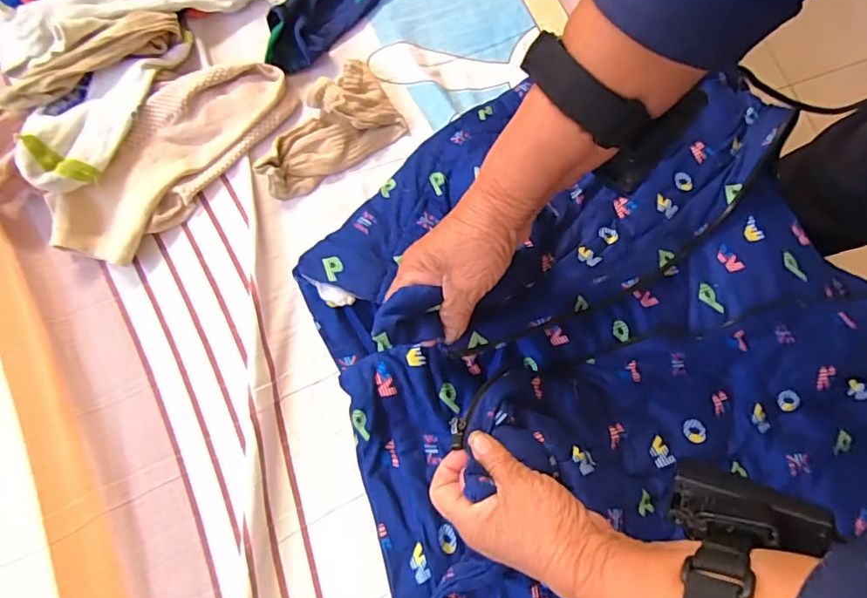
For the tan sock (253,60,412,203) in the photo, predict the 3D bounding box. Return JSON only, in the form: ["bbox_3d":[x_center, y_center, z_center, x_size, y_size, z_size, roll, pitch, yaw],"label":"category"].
[{"bbox_3d":[-0.096,-0.147,0.452,0.129,0.029,0.074,-35,80,-8],"label":"tan sock"}]

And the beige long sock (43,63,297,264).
[{"bbox_3d":[-0.218,-0.122,0.438,0.082,0.020,0.216,44,82,-7],"label":"beige long sock"}]

